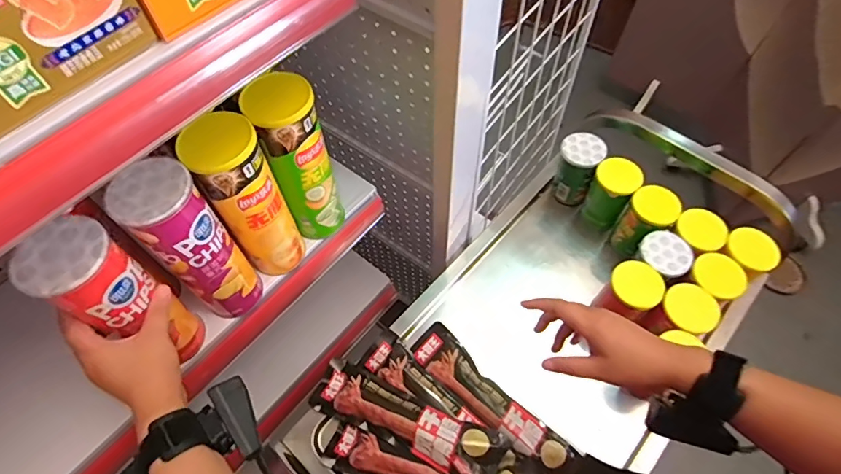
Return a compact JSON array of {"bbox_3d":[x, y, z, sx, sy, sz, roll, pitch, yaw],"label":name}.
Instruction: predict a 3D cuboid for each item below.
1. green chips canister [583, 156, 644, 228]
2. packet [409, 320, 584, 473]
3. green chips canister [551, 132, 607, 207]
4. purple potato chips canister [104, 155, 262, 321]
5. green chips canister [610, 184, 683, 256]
[{"bbox_3d":[0.308,-0.070,0.782,0.065,0.105,0.063,0,60,0],"label":"green chips canister"},{"bbox_3d":[0.099,0.230,0.663,0.071,0.017,0.265,-38,67,-19],"label":"packet"},{"bbox_3d":[0.265,-0.116,0.820,0.068,0.114,0.062,0,60,0],"label":"green chips canister"},{"bbox_3d":[-0.229,0.012,0.493,0.066,0.207,0.063,-38,67,-19],"label":"purple potato chips canister"},{"bbox_3d":[0.353,-0.021,0.760,0.063,0.114,0.065,0,60,0],"label":"green chips canister"}]

